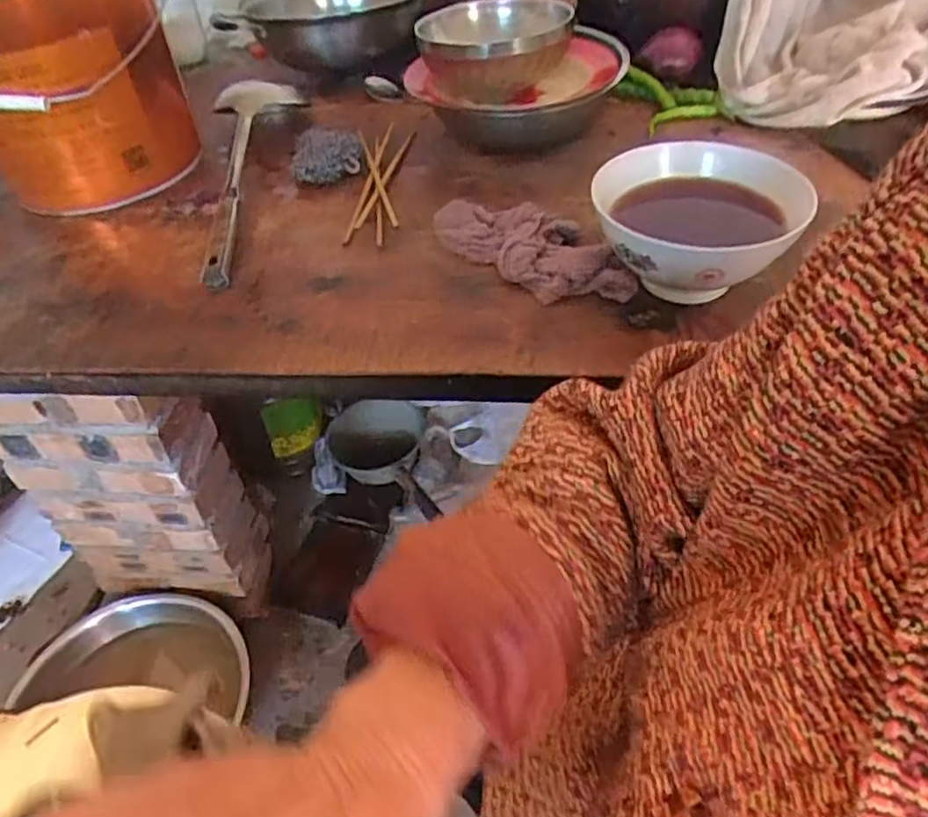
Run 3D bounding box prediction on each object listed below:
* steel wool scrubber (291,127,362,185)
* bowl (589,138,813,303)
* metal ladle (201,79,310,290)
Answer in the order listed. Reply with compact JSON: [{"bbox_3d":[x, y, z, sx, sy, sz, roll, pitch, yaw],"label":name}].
[{"bbox_3d":[-0.157,-0.287,0.793,0.075,0.050,0.068,-15,46,-8],"label":"steel wool scrubber"},{"bbox_3d":[0.206,-0.151,0.598,0.167,0.082,0.160,-3,46,3],"label":"bowl"},{"bbox_3d":[-0.224,-0.267,0.760,0.113,0.086,0.331,-10,46,-4],"label":"metal ladle"}]

